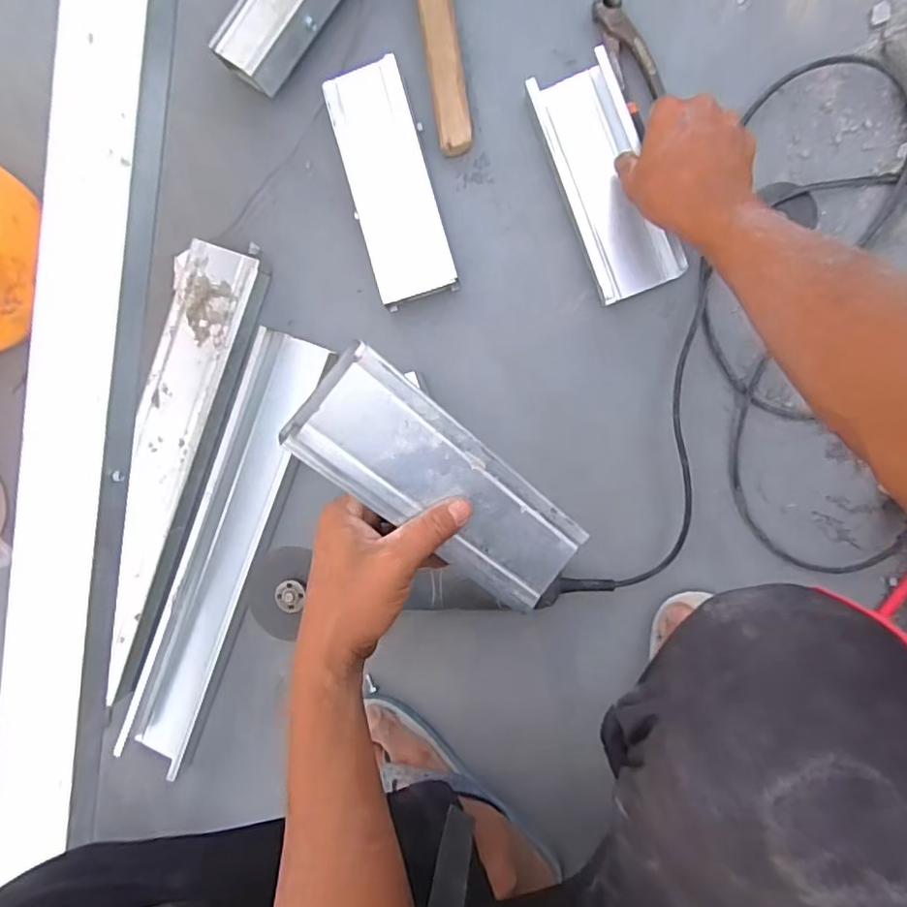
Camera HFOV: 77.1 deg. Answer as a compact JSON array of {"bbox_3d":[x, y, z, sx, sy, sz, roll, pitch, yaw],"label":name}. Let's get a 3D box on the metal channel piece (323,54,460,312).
[{"bbox_3d":[-0.060,-0.266,0.571,0.079,0.035,0.224,-14,91,10],"label":"metal channel piece"}]

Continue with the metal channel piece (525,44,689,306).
[{"bbox_3d":[0.144,-0.259,0.539,0.083,0.031,0.217,-19,90,10],"label":"metal channel piece"}]

